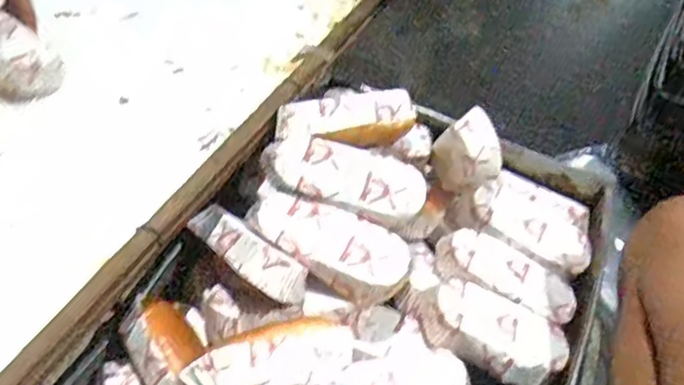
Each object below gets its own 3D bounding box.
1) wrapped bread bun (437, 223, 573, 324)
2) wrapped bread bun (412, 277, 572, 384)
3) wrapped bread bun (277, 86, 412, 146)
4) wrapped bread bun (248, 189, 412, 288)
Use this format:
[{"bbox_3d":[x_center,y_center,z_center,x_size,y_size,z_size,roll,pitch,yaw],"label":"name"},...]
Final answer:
[{"bbox_3d":[0.161,0.083,0.621,0.137,0.038,0.059,25,53,-4],"label":"wrapped bread bun"},{"bbox_3d":[0.139,0.131,0.585,0.141,0.043,0.067,21,53,-6],"label":"wrapped bread bun"},{"bbox_3d":[0.009,-0.071,0.612,0.143,0.044,0.050,-7,52,-25],"label":"wrapped bread bun"},{"bbox_3d":[-0.011,0.049,0.570,0.143,0.052,0.056,15,53,7],"label":"wrapped bread bun"}]

